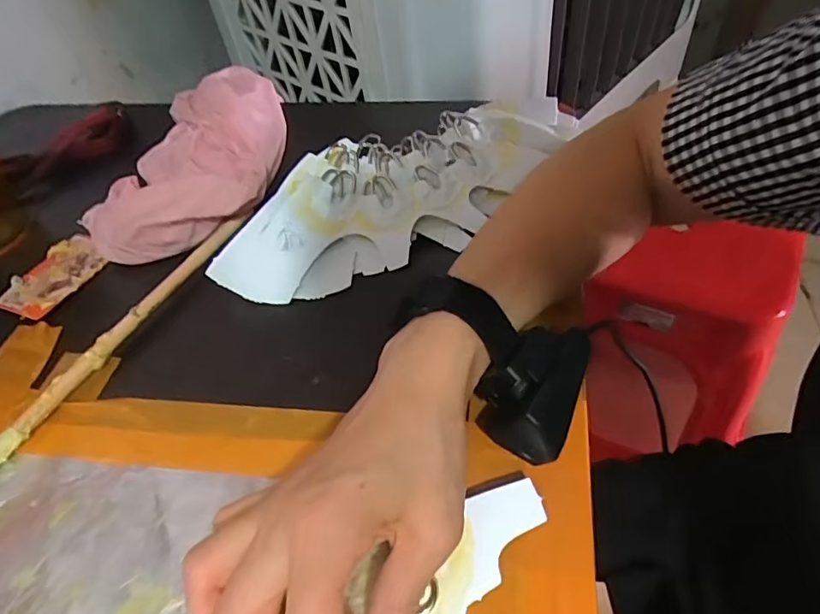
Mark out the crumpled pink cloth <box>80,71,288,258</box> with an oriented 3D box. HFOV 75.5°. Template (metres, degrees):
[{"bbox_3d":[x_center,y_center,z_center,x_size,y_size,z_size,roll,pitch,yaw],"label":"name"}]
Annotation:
[{"bbox_3d":[-0.176,-0.124,0.426,0.142,0.046,0.200,-7,50,2],"label":"crumpled pink cloth"}]

